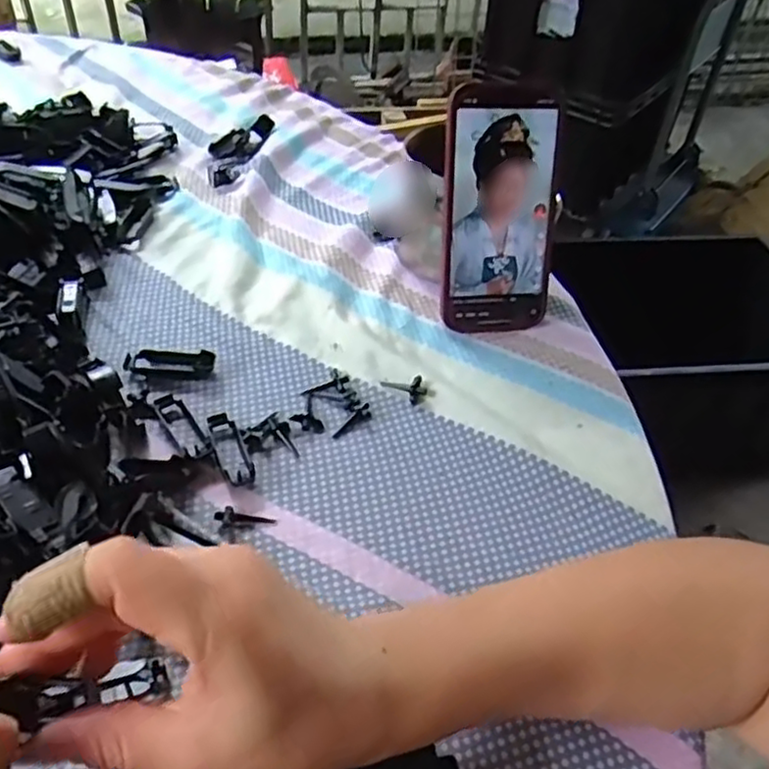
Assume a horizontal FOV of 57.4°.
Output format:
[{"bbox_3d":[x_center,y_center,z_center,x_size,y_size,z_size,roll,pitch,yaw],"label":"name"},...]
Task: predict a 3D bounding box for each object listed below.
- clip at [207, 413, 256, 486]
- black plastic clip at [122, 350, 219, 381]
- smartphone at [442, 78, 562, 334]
[{"bbox_3d":[-0.086,0.035,0.393,0.017,0.006,0.049,-19,52,-22],"label":"clip"},{"bbox_3d":[-0.133,-0.013,0.435,0.053,0.009,0.016,4,47,-2],"label":"black plastic clip"},{"bbox_3d":[0.078,-0.113,0.463,0.074,0.158,0.015,-4,21,-9],"label":"smartphone"}]

